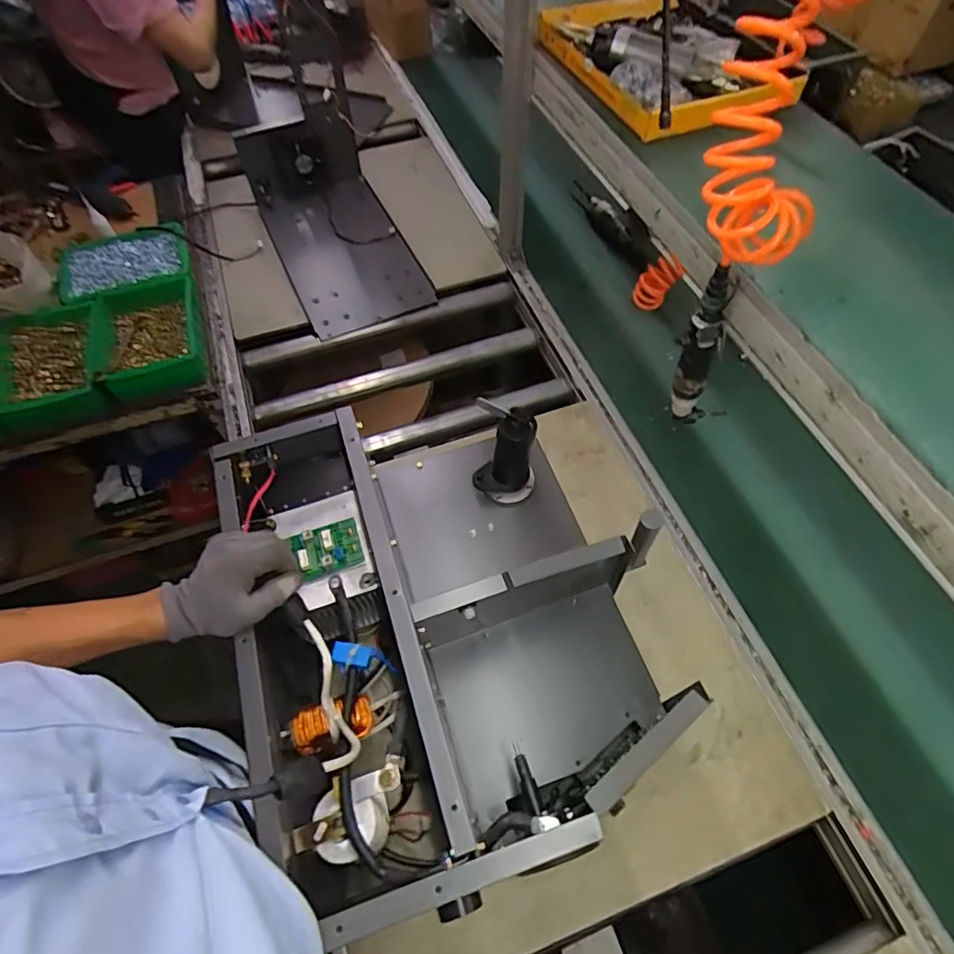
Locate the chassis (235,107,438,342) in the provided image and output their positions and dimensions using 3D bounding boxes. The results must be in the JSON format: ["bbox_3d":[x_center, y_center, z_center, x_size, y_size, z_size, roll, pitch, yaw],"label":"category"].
[{"bbox_3d":[-0.328,-0.587,1.217,0.267,0.188,0.546,-22,60,-12],"label":"chassis"}]

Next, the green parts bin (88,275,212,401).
[{"bbox_3d":[-0.613,-0.253,1.051,0.195,0.077,0.250,-19,60,-11],"label":"green parts bin"}]

